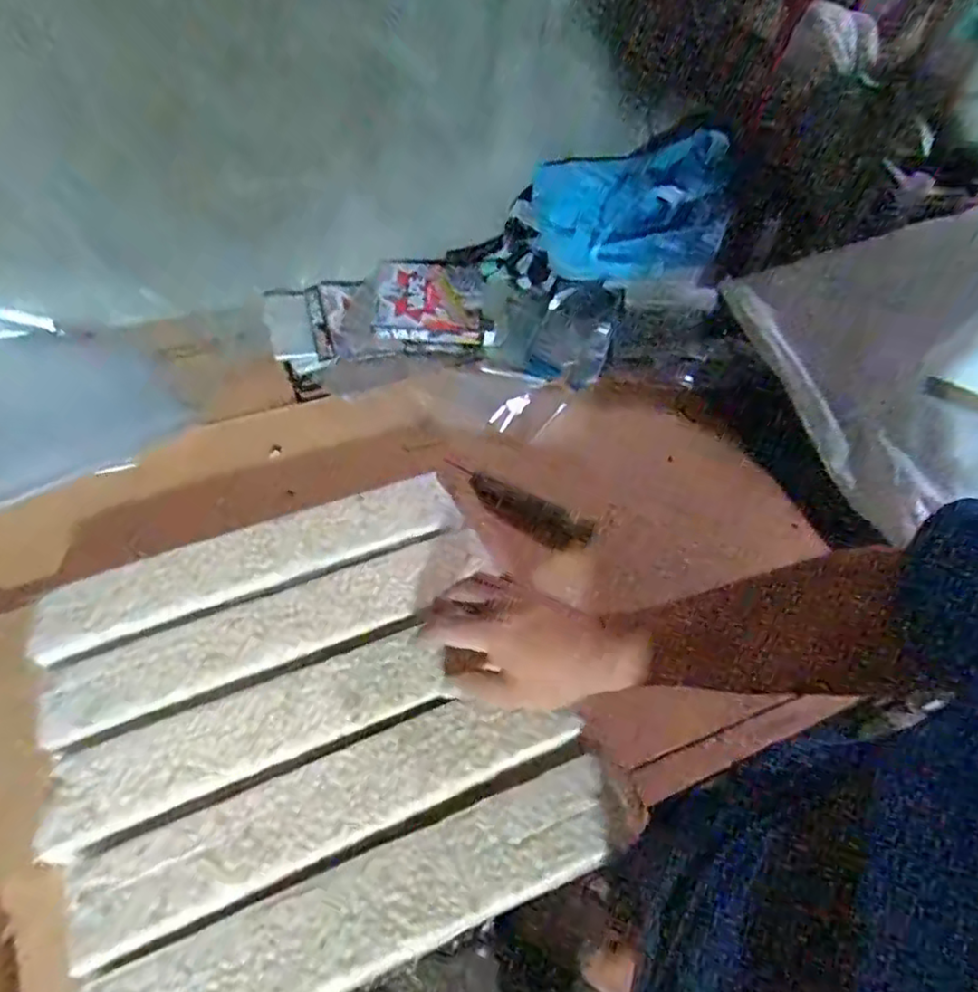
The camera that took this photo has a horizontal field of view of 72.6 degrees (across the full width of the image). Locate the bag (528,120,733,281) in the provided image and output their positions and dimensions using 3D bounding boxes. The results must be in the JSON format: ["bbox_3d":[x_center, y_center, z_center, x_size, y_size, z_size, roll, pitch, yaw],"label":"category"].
[{"bbox_3d":[0.173,-0.359,0.814,0.233,0.114,0.187,7,57,1],"label":"bag"}]

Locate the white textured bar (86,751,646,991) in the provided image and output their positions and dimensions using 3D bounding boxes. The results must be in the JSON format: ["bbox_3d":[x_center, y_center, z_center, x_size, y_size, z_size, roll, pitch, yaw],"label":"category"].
[{"bbox_3d":[-0.065,0.269,0.440,0.361,0.016,0.068,-19,60,-15],"label":"white textured bar"}]

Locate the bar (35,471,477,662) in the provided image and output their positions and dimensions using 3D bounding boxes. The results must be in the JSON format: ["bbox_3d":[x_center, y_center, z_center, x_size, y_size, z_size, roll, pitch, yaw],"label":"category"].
[{"bbox_3d":[-0.203,0.058,0.596,0.365,0.023,0.063,-19,60,-15],"label":"bar"}]

